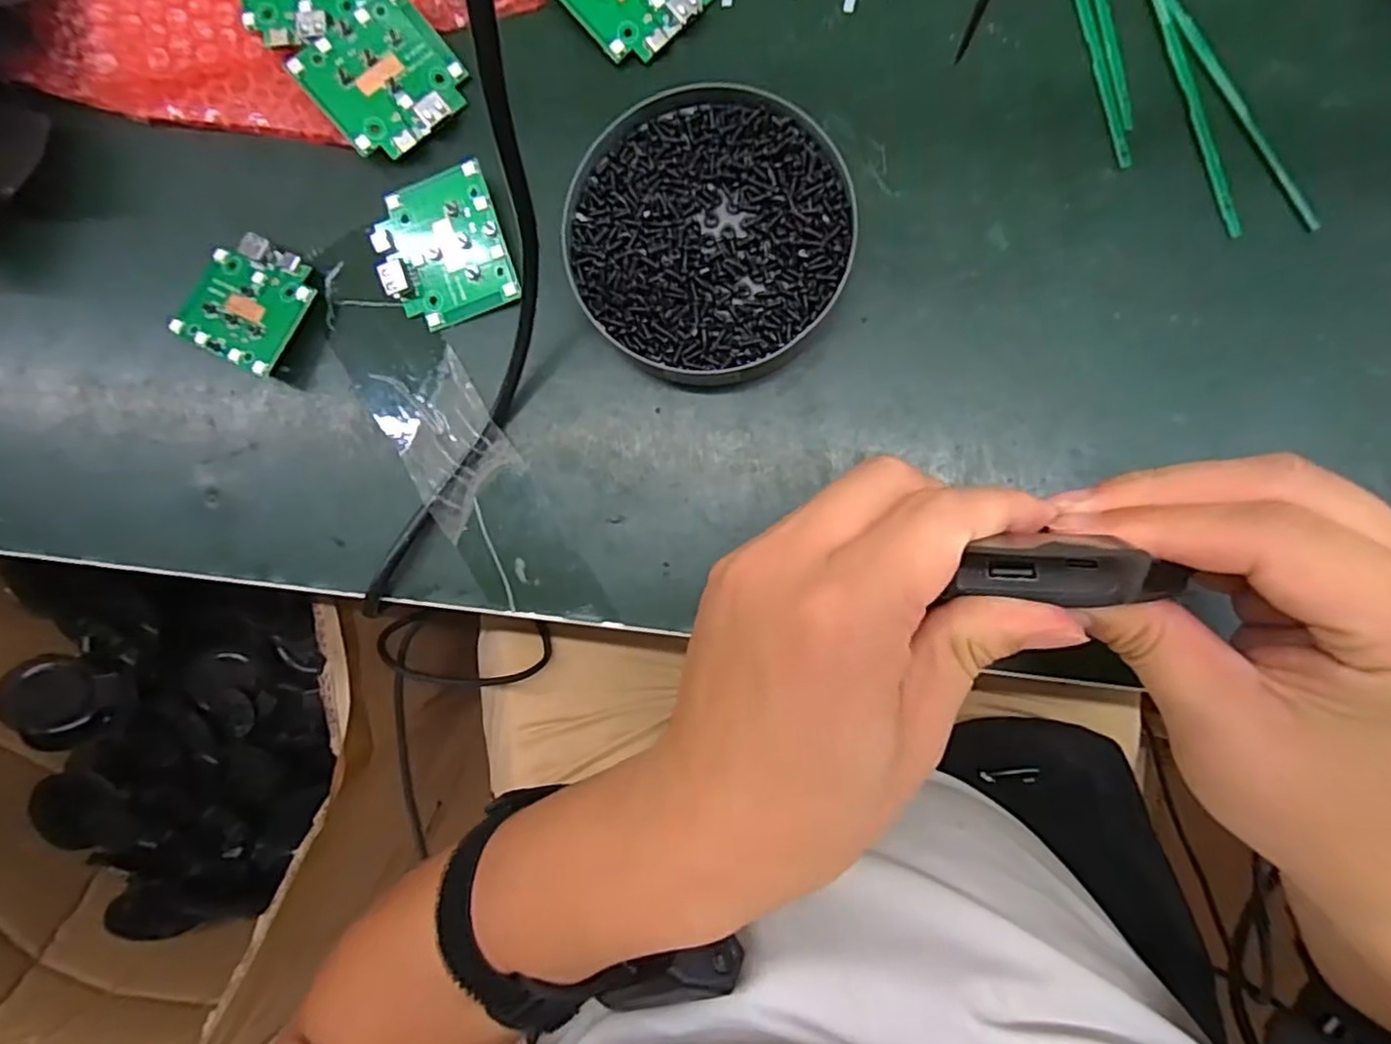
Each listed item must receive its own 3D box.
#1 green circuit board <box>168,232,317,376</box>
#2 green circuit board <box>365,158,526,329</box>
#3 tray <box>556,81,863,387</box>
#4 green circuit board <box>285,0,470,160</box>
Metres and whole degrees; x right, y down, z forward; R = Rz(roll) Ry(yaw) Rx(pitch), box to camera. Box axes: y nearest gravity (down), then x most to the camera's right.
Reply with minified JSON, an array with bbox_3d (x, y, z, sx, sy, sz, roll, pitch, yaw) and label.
[{"bbox_3d":[-0.196,-0.096,0.288,0.055,0.012,0.053,25,90,5],"label":"green circuit board"},{"bbox_3d":[-0.108,-0.116,0.280,0.054,0.015,0.058,-16,87,4],"label":"green circuit board"},{"bbox_3d":[0.005,-0.115,0.267,0.108,0.021,0.117,0,88,5],"label":"tray"},{"bbox_3d":[-0.131,-0.188,0.277,0.058,0.009,0.052,-43,103,-8],"label":"green circuit board"}]

